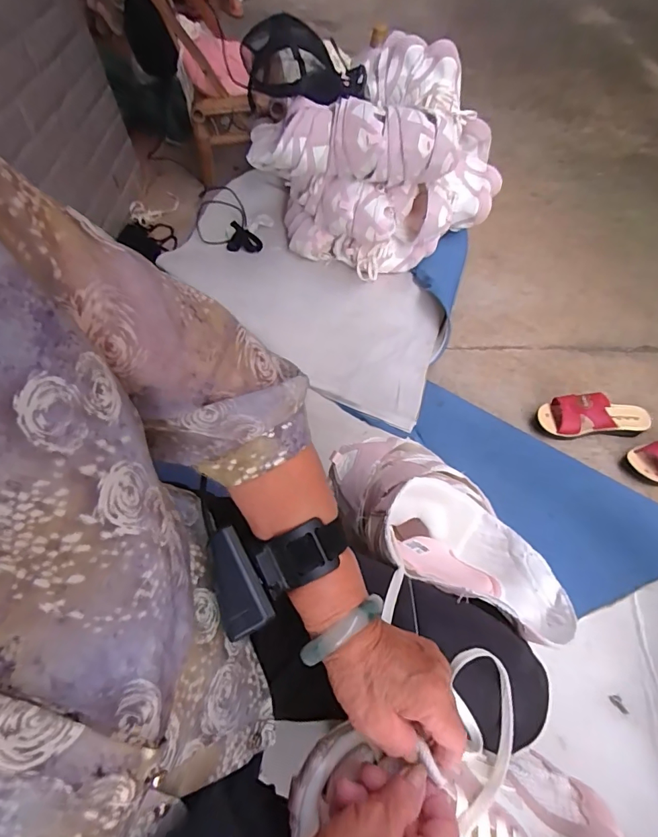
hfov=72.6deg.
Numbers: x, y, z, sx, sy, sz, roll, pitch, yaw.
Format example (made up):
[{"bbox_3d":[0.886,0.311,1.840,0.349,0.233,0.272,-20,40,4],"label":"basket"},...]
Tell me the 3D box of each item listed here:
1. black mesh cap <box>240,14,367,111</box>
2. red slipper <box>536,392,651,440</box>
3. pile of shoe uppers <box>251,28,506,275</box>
[{"bbox_3d":[-0.054,-0.774,0.970,0.271,0.115,0.179,-5,56,-1],"label":"black mesh cap"},{"bbox_3d":[0.553,-0.006,0.936,0.220,0.069,0.076,1,57,-1],"label":"red slipper"},{"bbox_3d":[0.122,-0.600,1.111,0.533,0.387,0.394,-19,58,-10],"label":"pile of shoe uppers"}]

